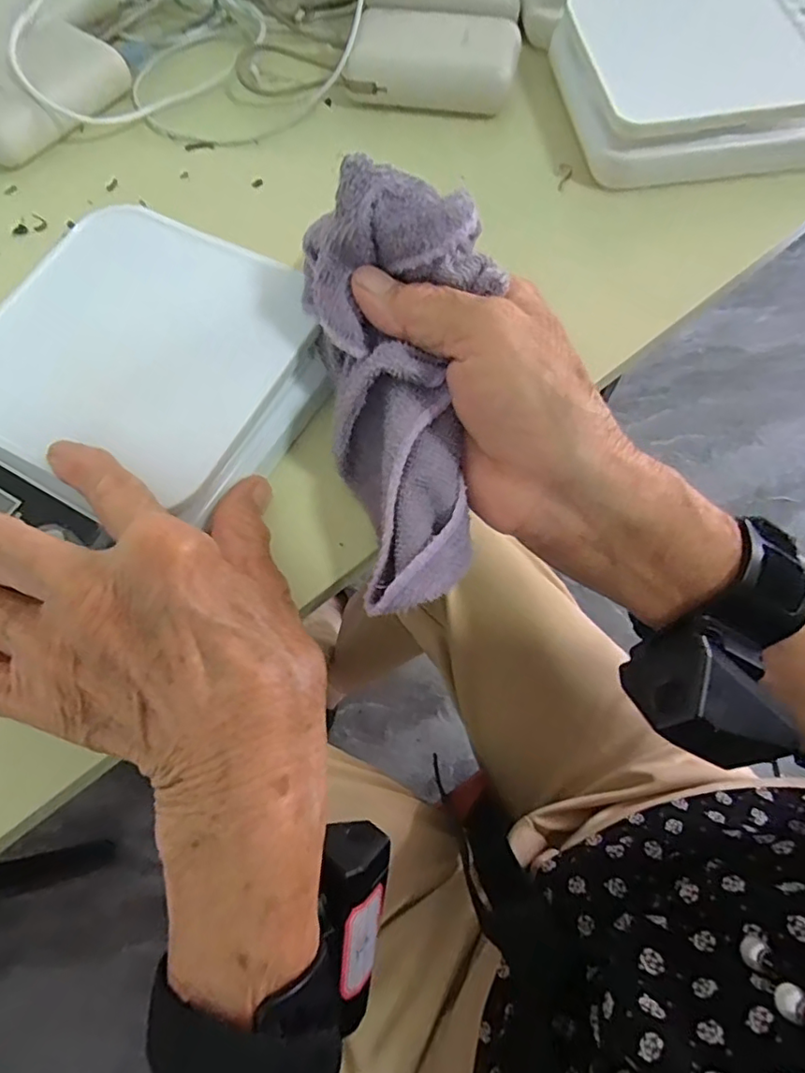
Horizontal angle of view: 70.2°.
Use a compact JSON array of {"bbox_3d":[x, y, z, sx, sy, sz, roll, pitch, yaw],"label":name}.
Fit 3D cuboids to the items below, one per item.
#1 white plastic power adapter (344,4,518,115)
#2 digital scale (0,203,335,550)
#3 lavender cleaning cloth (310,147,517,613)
[{"bbox_3d":[0.020,-0.293,0.354,0.099,0.029,0.056,11,68,6],"label":"white plastic power adapter"},{"bbox_3d":[-0.126,-0.057,0.256,0.142,0.034,0.184,26,71,12],"label":"digital scale"},{"bbox_3d":[0.000,-0.053,0.225,0.068,0.051,0.151,-6,93,-1],"label":"lavender cleaning cloth"}]

